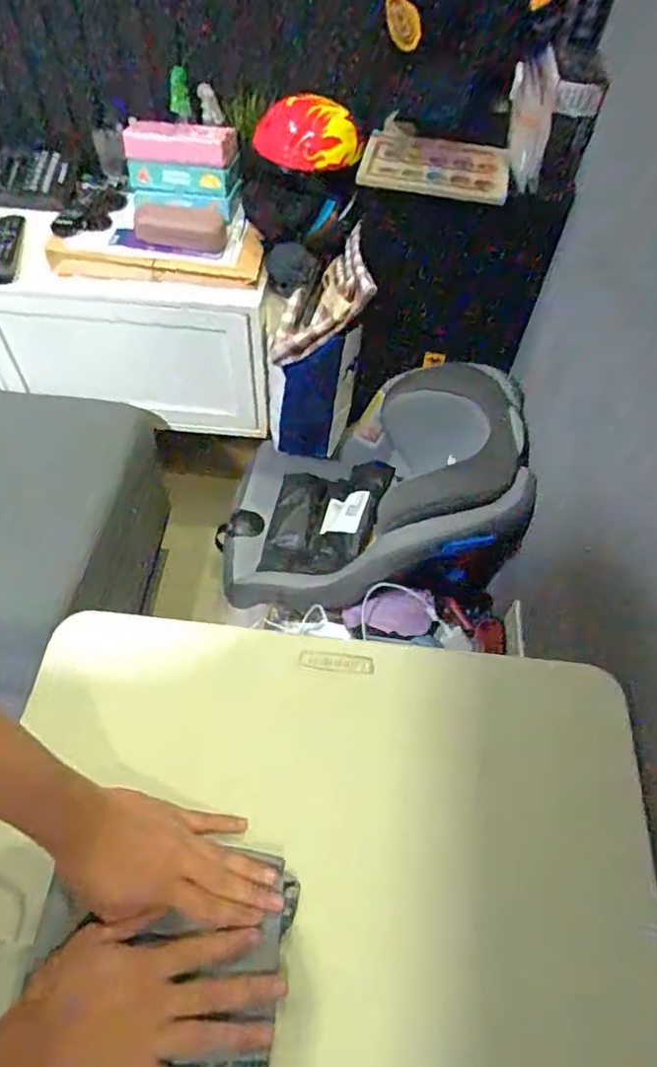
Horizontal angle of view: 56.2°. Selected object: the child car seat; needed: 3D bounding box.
[{"bbox_3d":[0.060,-0.085,1.229,0.591,0.381,0.399,1,57,-2],"label":"child car seat"}]

